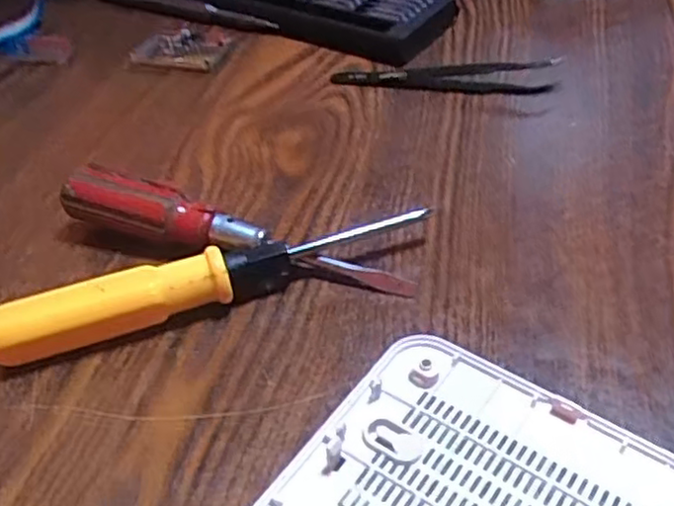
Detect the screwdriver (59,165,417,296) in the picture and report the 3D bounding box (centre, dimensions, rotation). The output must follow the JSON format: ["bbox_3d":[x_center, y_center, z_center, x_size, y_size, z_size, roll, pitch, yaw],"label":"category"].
[{"bbox_3d":[-0.040,-0.007,0.261,0.135,0.025,0.016,13,44,18],"label":"screwdriver"}]

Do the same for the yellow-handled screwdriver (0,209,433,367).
[{"bbox_3d":[-0.043,0.008,0.249,0.152,0.018,0.018,-18,44,-17],"label":"yellow-handled screwdriver"}]

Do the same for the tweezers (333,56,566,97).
[{"bbox_3d":[0.053,-0.089,0.353,0.109,0.013,0.016,5,42,8],"label":"tweezers"}]

